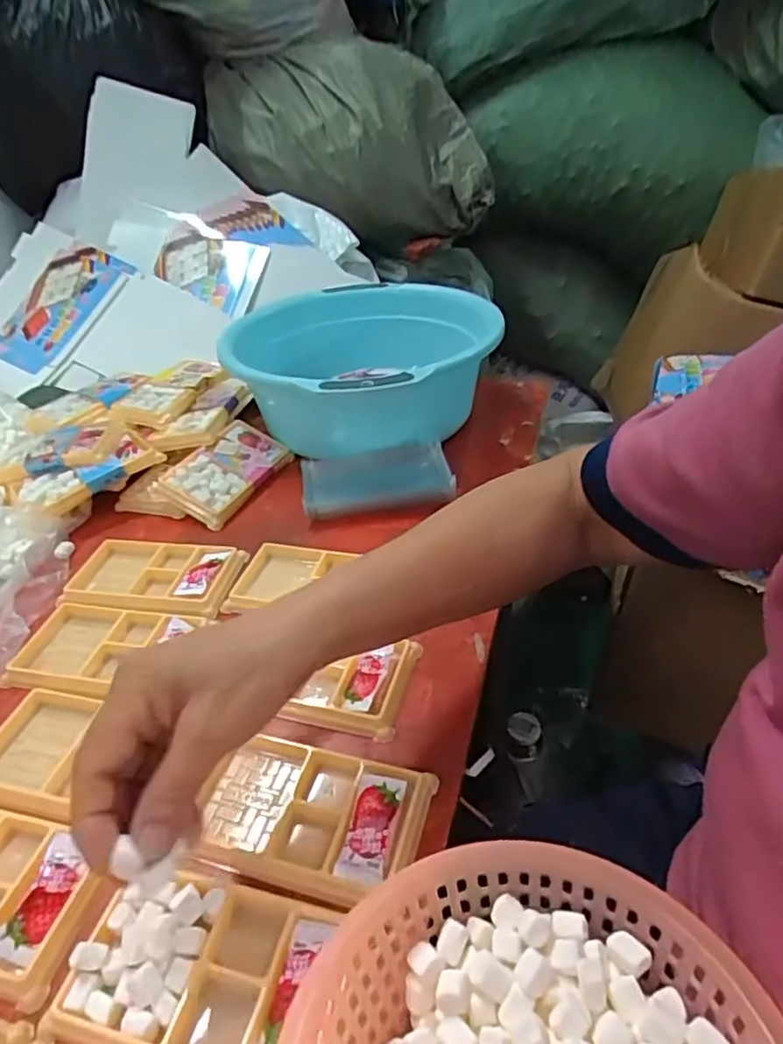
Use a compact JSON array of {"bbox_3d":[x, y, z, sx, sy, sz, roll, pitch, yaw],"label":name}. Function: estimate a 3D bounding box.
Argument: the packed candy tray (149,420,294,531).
[{"bbox_3d":[-0.166,-0.053,0.633,0.077,0.018,0.130,34,48,6],"label":"packed candy tray"}]

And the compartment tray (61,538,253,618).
[{"bbox_3d":[-0.204,0.043,0.525,0.147,0.018,0.080,2,37,9],"label":"compartment tray"}]

